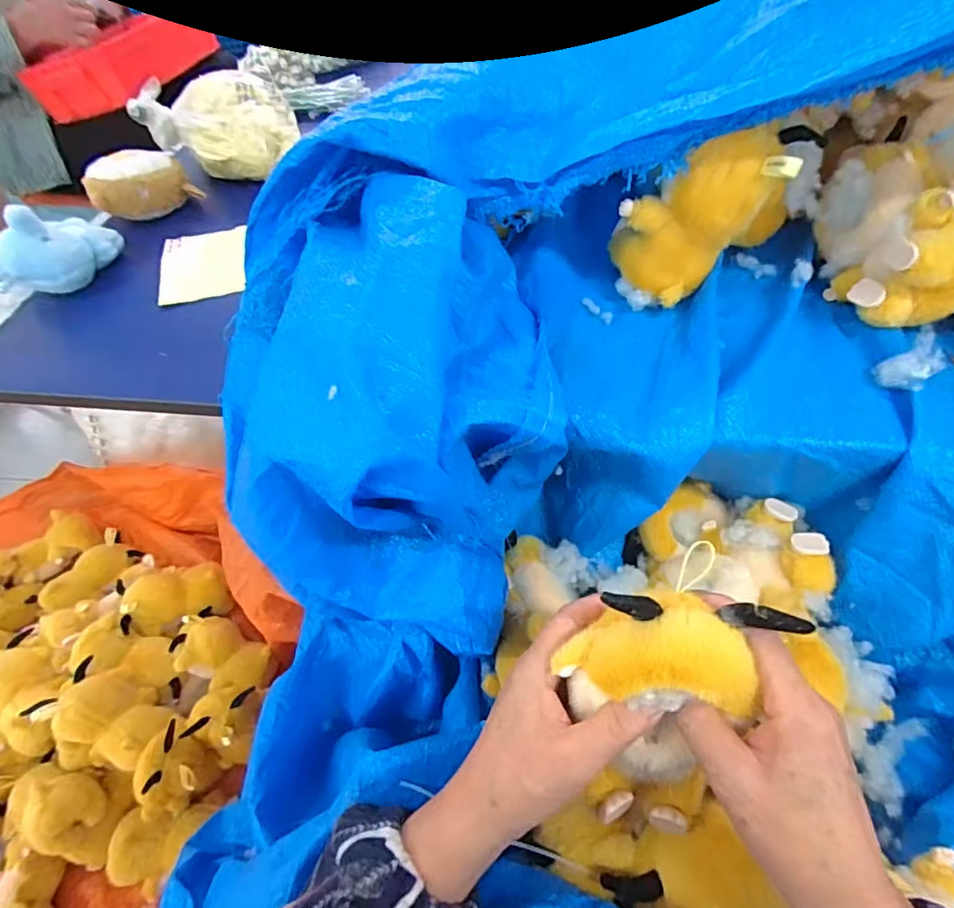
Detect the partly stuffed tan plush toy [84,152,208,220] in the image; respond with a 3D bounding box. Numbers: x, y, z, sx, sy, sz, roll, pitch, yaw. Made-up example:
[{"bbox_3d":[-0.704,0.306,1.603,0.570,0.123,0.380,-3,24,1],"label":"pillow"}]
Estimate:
[{"bbox_3d":[-0.383,-0.299,0.628,0.078,0.070,0.100,29,61,25],"label":"partly stuffed tan plush toy"}]

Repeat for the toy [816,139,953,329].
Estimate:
[{"bbox_3d":[0.322,-0.167,0.421,0.068,0.087,0.117,-6,52,1],"label":"toy"}]

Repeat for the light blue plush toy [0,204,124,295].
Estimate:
[{"bbox_3d":[-0.429,-0.207,0.552,0.069,0.086,0.116,34,63,27],"label":"light blue plush toy"}]

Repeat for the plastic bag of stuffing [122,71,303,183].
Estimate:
[{"bbox_3d":[-0.297,-0.398,0.664,0.166,0.088,0.119,8,54,12],"label":"plastic bag of stuffing"}]

